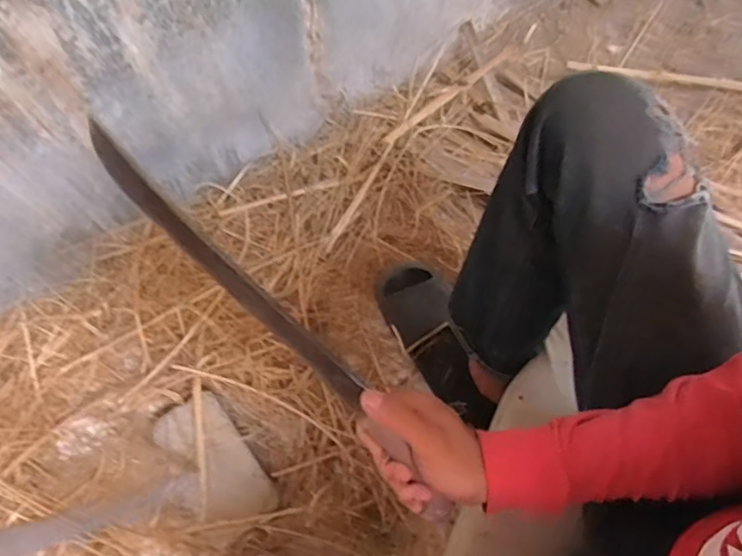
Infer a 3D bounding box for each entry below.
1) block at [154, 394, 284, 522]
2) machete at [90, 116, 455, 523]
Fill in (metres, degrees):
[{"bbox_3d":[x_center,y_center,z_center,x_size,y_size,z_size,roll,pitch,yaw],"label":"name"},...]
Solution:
[{"bbox_3d":[-0.228,0.273,0.800,0.106,0.043,0.201,-36,70,-14],"label":"block"},{"bbox_3d":[-0.065,0.047,0.423,0.401,0.033,0.032,47,73,-9],"label":"machete"}]

